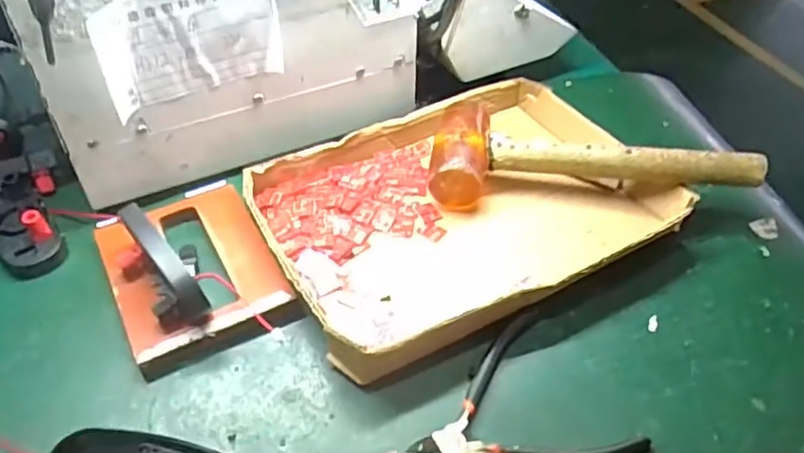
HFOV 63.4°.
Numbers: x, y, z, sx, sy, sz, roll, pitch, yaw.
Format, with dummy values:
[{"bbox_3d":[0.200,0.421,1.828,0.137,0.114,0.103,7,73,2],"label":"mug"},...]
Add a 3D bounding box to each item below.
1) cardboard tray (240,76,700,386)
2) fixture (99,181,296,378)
[{"bbox_3d":[0.050,-0.020,0.562,0.319,0.039,0.235,-22,50,-20],"label":"cardboard tray"},{"bbox_3d":[-0.165,0.034,0.519,0.120,0.023,0.151,-21,49,-20],"label":"fixture"}]

